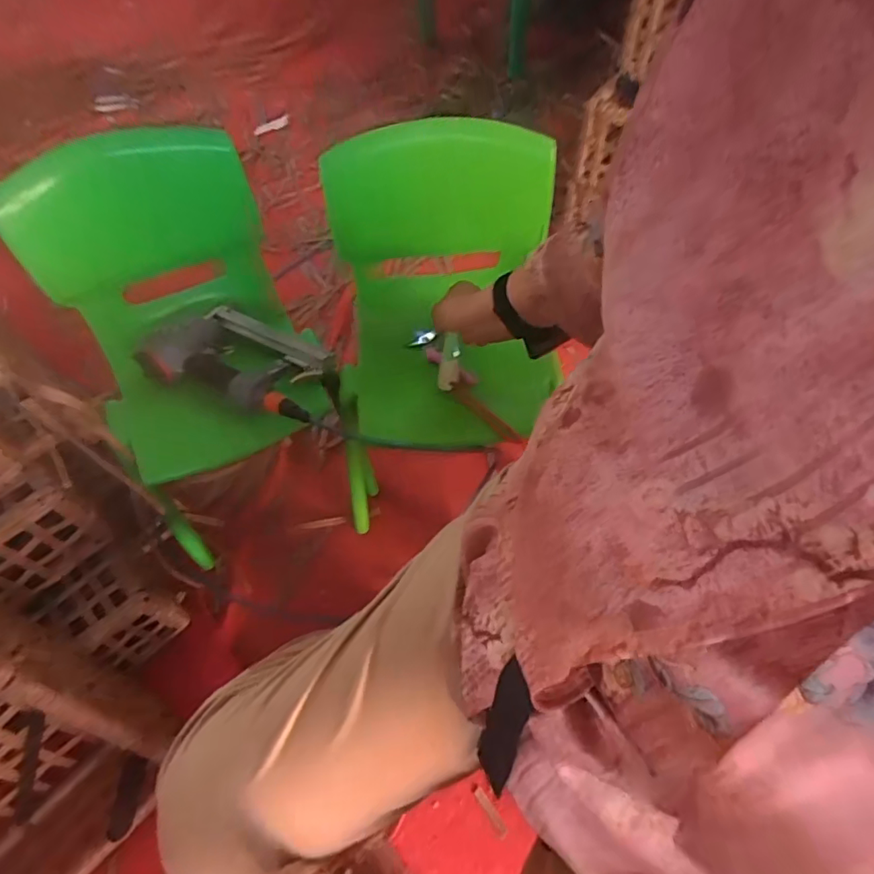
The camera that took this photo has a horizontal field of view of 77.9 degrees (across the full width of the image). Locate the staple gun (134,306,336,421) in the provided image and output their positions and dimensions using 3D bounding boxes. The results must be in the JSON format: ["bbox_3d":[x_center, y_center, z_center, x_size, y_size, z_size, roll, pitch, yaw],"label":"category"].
[{"bbox_3d":[-0.277,-0.111,0.806,0.273,0.076,0.163,17,61,12],"label":"staple gun"}]

